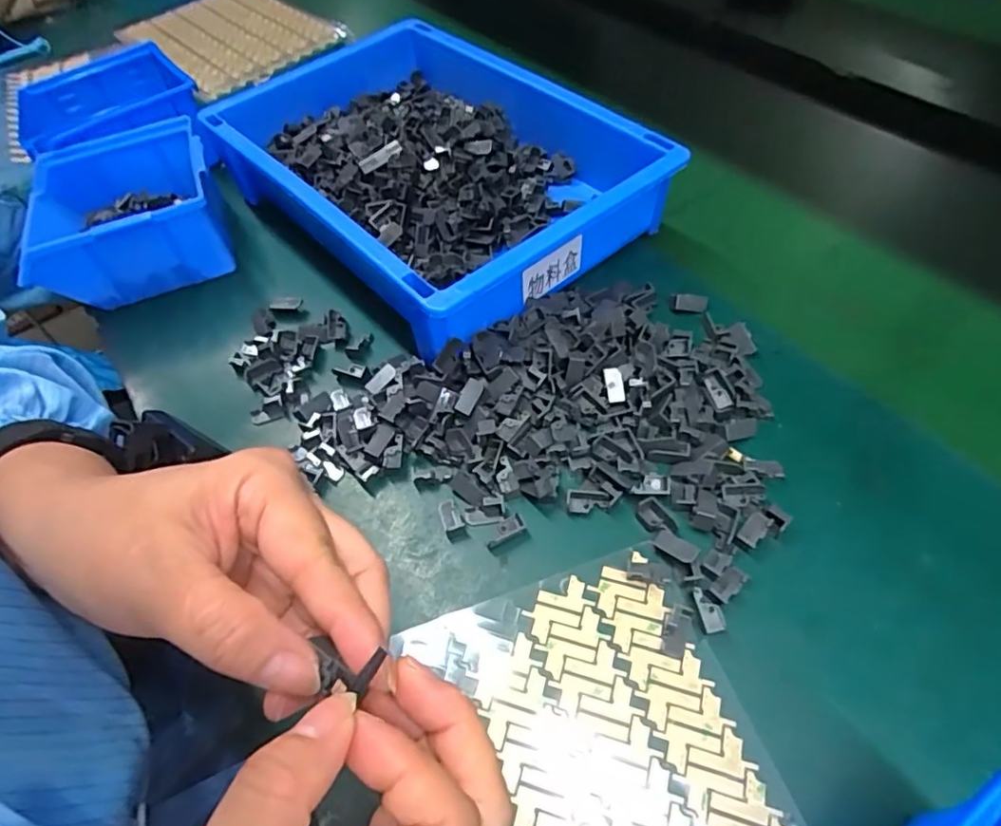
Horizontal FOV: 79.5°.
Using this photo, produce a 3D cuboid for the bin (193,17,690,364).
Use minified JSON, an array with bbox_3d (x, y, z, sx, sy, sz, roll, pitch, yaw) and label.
[{"bbox_3d":[-0.051,-0.177,0.447,0.208,0.077,0.294,-37,59,-20],"label":"bin"}]

